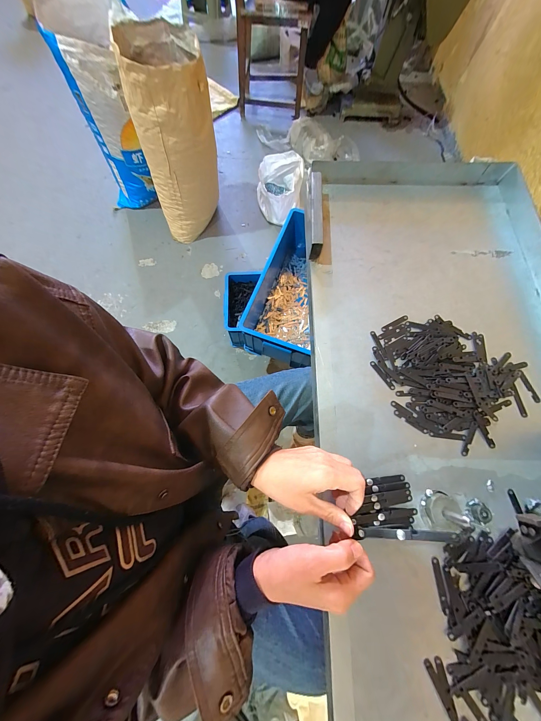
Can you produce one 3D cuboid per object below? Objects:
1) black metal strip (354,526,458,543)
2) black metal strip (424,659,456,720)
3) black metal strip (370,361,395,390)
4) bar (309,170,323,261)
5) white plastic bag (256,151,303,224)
[{"bbox_3d":[0.129,0.170,0.239,0.092,0.005,0.009,-9,70,16],"label":"black metal strip"},{"bbox_3d":[0.183,0.356,0.263,0.008,0.004,0.055,-21,73,-8],"label":"black metal strip"},{"bbox_3d":[0.171,0.022,0.374,0.008,0.004,0.052,-33,75,-11],"label":"black metal strip"},{"bbox_3d":[0.084,-0.269,0.449,0.020,0.039,0.171,4,71,0],"label":"bar"},{"bbox_3d":[0.049,-1.061,1.523,0.275,0.200,0.431,6,71,0],"label":"white plastic bag"}]

